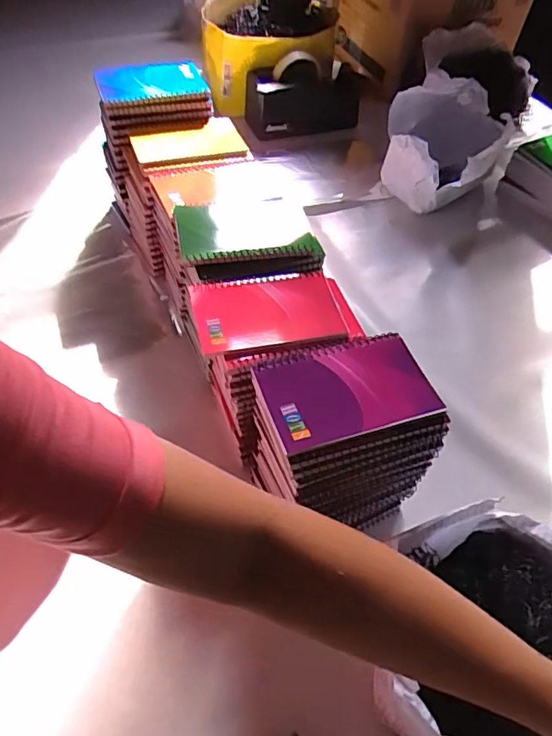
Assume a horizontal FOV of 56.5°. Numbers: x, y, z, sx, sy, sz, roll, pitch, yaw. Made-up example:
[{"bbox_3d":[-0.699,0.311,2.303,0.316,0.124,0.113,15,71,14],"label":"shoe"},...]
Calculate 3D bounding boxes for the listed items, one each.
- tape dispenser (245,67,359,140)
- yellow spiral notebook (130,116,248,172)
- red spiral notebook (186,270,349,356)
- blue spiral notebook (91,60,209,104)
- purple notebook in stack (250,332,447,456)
[{"bbox_3d":[0.053,-0.489,0.927,0.207,0.113,0.085,-14,57,-13],"label":"tape dispenser"},{"bbox_3d":[-0.104,-0.267,0.622,0.129,0.017,0.087,-19,57,-17],"label":"yellow spiral notebook"},{"bbox_3d":[-0.008,-0.051,0.474,0.130,0.014,0.085,-10,54,-11],"label":"red spiral notebook"},{"bbox_3d":[-0.156,-0.359,0.645,0.132,0.015,0.074,-12,61,-13],"label":"blue spiral notebook"},{"bbox_3d":[0.055,0.015,0.395,0.128,0.006,0.084,-12,56,-12],"label":"purple notebook in stack"}]

